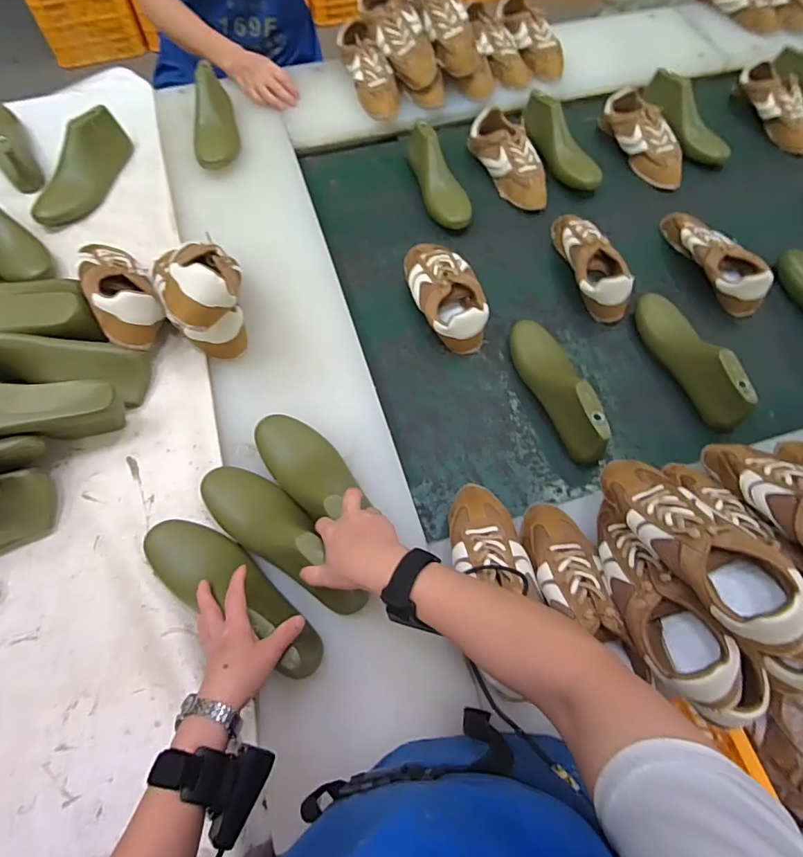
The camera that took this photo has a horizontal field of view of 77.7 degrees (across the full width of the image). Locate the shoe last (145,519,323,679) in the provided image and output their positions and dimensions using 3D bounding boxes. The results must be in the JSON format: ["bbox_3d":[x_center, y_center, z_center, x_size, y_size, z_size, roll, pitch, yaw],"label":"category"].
[{"bbox_3d":[-0.192,0.181,0.564,0.251,0.076,0.078,30,69,21],"label":"shoe last"}]

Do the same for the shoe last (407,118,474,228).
[{"bbox_3d":[0.073,-0.477,0.950,0.089,0.084,0.220,-12,65,-4],"label":"shoe last"}]

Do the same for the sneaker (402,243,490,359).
[{"bbox_3d":[0.070,-0.233,0.835,0.099,0.073,0.226,-16,65,-6],"label":"sneaker"}]

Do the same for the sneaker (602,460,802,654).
[{"bbox_3d":[0.295,0.112,0.517,0.087,0.080,0.239,-24,42,-10],"label":"sneaker"}]

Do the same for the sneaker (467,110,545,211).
[{"bbox_3d":[0.215,-0.528,0.982,0.083,0.074,0.236,-24,66,-10],"label":"sneaker"}]

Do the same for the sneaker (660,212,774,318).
[{"bbox_3d":[0.541,-0.306,0.875,0.075,0.080,0.239,-18,65,-7],"label":"sneaker"}]

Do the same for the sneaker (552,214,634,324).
[{"bbox_3d":[0.325,-0.292,0.866,0.084,0.086,0.234,-13,65,-4],"label":"sneaker"}]

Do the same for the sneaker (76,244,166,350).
[{"bbox_3d":[-0.412,-0.206,0.733,0.083,0.102,0.222,-26,66,-10],"label":"sneaker"}]

